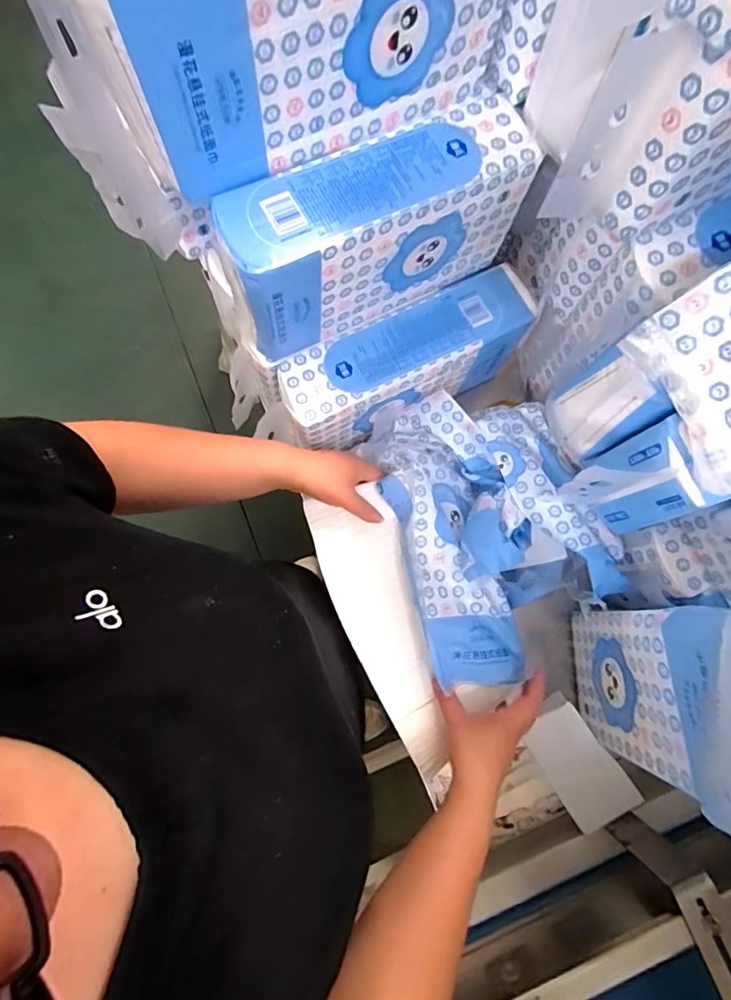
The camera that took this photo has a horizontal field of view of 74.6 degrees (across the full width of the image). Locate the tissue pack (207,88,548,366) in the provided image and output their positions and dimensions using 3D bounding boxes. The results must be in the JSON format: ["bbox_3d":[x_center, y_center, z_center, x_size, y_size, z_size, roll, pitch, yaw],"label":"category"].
[{"bbox_3d":[0.011,-0.286,0.523,0.318,0.177,0.087,-29,81,-6],"label":"tissue pack"}]

